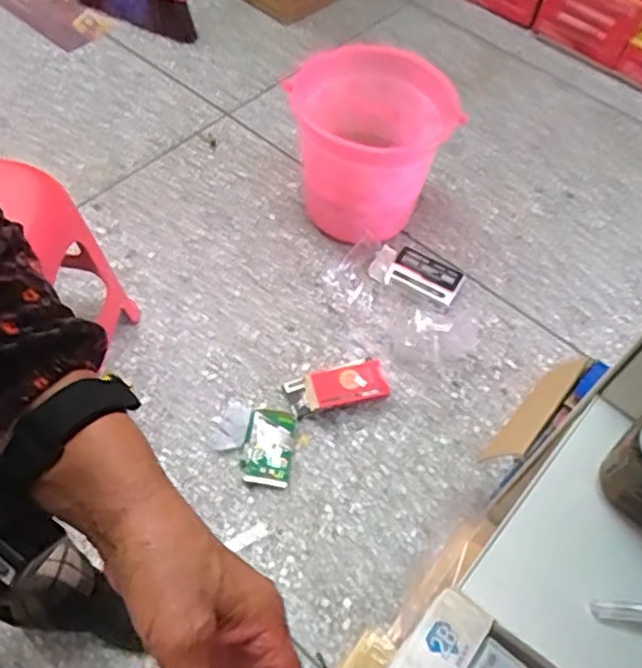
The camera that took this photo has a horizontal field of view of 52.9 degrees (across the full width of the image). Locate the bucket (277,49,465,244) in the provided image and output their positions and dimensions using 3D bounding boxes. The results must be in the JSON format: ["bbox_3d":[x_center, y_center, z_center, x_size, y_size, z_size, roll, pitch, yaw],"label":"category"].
[{"bbox_3d":[0.088,-0.365,1.333,0.282,0.387,0.300,2,57,-3],"label":"bucket"}]

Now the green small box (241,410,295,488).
[{"bbox_3d":[-0.092,0.199,1.138,0.082,0.022,0.134,7,57,0],"label":"green small box"}]

